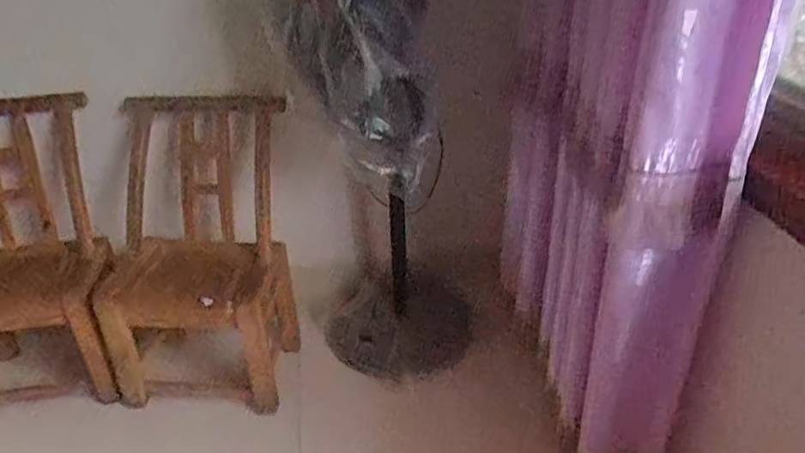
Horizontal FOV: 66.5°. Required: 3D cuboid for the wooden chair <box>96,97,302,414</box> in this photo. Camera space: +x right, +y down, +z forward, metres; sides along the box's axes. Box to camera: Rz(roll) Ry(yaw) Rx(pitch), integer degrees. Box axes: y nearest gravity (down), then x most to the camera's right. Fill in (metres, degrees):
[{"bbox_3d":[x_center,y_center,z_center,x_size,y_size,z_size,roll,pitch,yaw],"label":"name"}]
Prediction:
[{"bbox_3d":[-0.580,0.074,1.720,0.549,0.770,0.407,-2,30,1],"label":"wooden chair"}]

